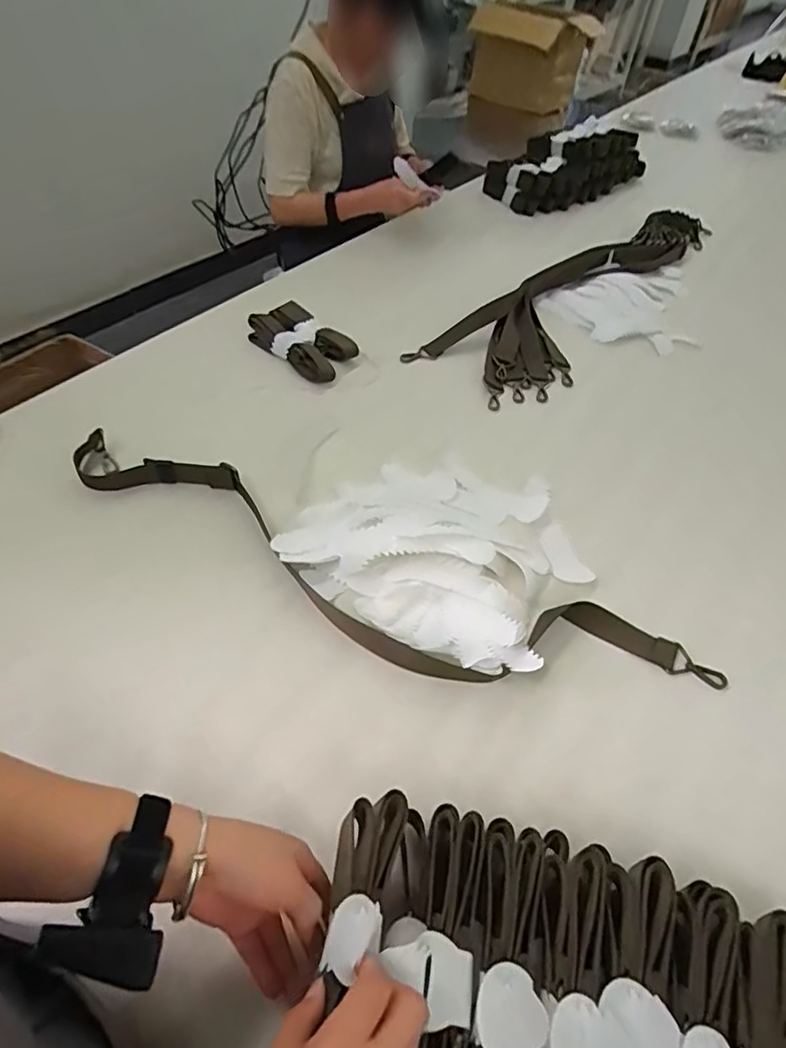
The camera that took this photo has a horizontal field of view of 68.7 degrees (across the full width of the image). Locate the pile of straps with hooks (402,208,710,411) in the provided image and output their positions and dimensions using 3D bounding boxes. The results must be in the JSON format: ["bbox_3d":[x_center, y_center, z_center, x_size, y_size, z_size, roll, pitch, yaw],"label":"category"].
[{"bbox_3d":[0.462,-0.514,1.217,0.227,0.044,1.019,37,56,24],"label":"pile of straps with hooks"}]

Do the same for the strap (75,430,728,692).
[{"bbox_3d":[-0.050,0.059,0.678,0.847,0.034,0.165,19,49,13],"label":"strap"}]

